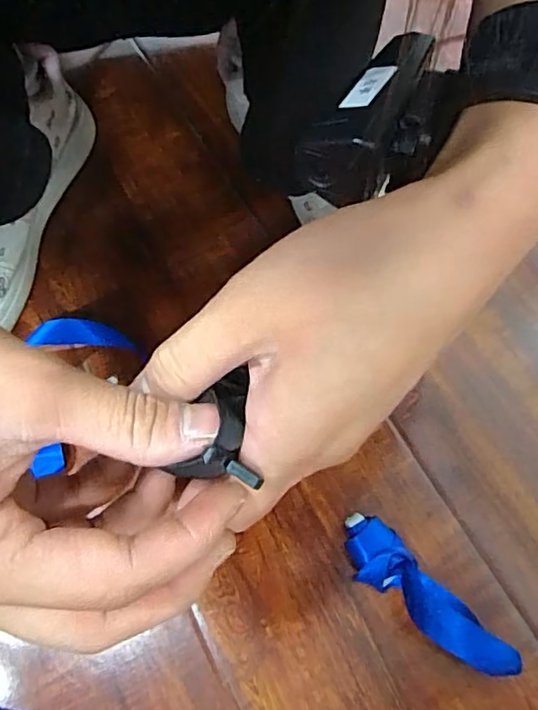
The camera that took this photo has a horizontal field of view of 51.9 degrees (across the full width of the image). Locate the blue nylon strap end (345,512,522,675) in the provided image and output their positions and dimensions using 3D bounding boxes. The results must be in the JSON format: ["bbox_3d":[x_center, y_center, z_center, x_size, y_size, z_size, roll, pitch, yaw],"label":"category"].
[{"bbox_3d":[0.074,0.119,0.271,0.026,0.021,0.096,-42,59,-15],"label":"blue nylon strap end"}]

